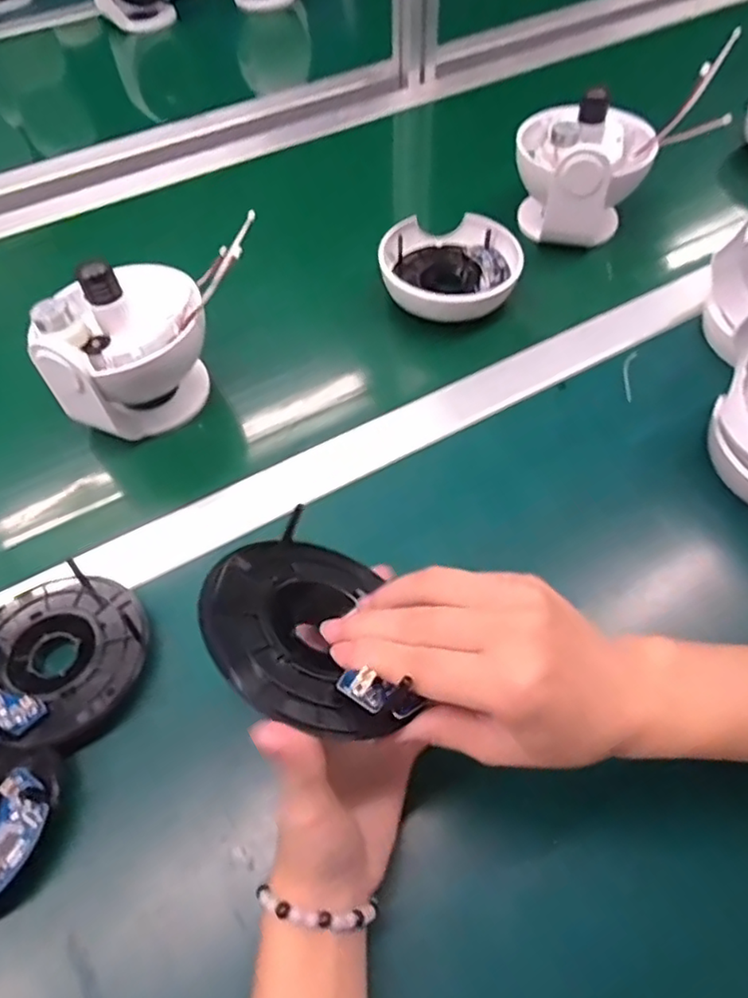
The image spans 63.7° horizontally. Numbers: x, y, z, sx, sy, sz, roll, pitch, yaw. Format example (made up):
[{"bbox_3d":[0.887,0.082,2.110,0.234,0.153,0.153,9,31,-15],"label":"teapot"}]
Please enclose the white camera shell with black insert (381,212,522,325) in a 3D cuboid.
[{"bbox_3d":[0.064,-0.195,0.522,0.115,0.042,0.114,2,54,4],"label":"white camera shell with black insert"}]

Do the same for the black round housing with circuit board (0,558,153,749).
[{"bbox_3d":[-0.180,0.087,0.342,0.094,0.028,0.099,-1,54,2],"label":"black round housing with circuit board"}]

